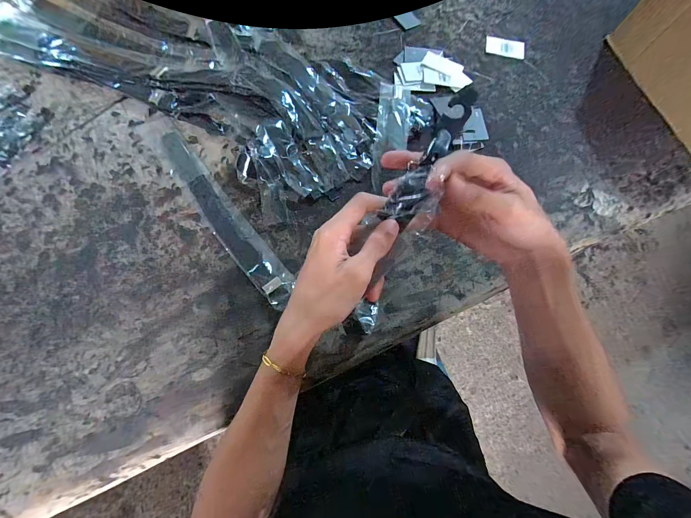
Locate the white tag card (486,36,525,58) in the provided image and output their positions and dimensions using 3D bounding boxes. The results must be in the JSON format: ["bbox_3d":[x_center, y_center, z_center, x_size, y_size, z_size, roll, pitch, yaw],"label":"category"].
[{"bbox_3d":[0.296,-0.391,0.555,0.070,0.004,0.049,14,75,2],"label":"white tag card"}]

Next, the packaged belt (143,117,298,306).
[{"bbox_3d":[-0.198,-0.084,0.455,0.051,0.009,0.373,-38,79,-11],"label":"packaged belt"}]

